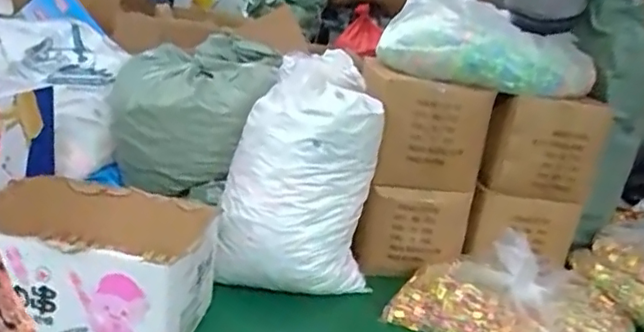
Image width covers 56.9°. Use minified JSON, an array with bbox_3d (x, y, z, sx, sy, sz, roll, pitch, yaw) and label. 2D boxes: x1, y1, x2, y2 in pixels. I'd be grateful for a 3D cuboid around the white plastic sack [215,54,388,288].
[{"bbox_3d":[-0.065,0.051,1.785,0.461,0.690,0.304,5,19,-7],"label":"white plastic sack"}]

